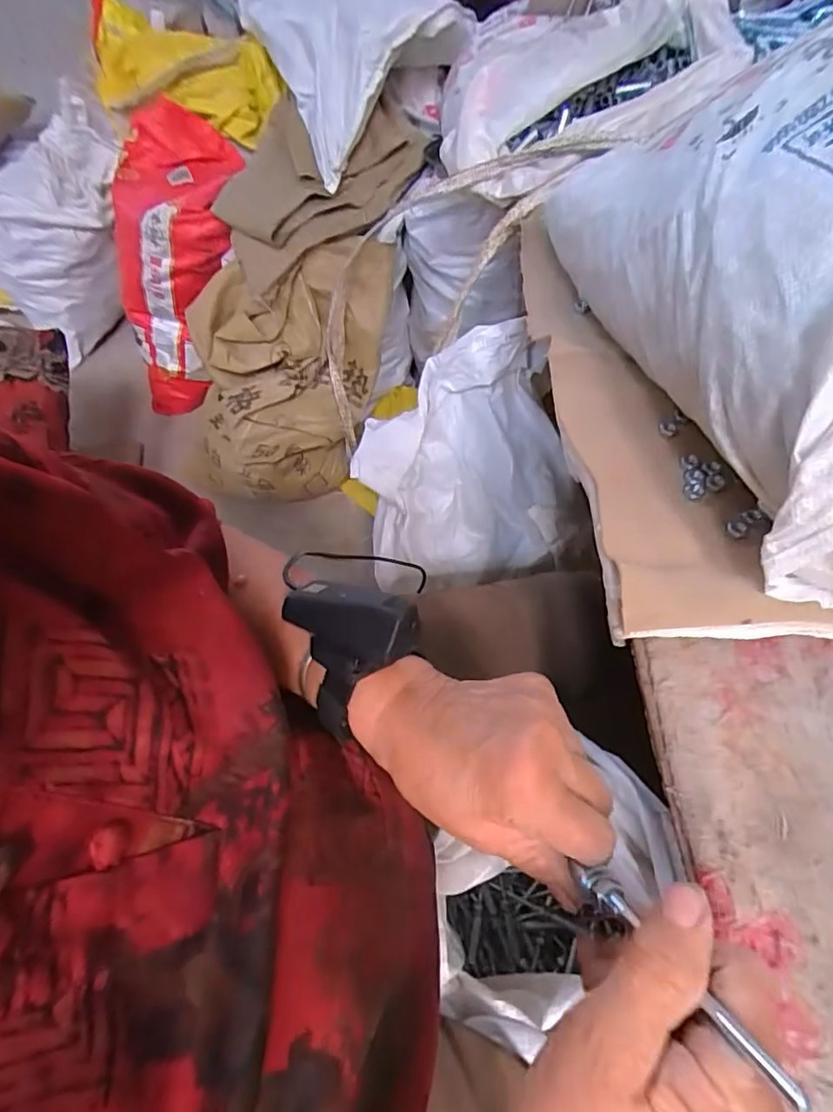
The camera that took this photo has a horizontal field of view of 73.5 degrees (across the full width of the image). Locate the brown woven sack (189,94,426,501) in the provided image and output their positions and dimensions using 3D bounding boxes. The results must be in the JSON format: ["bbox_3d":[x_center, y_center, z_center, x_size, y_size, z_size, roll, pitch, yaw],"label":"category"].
[{"bbox_3d":[-0.202,-0.412,0.908,0.298,0.620,0.174,24,19,17],"label":"brown woven sack"}]

